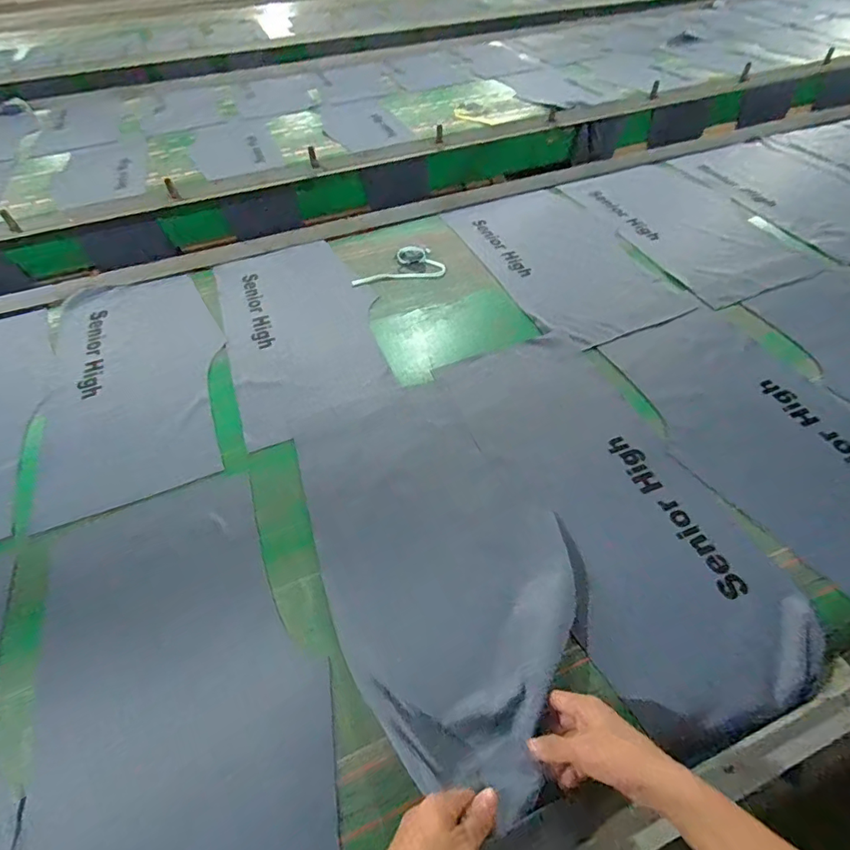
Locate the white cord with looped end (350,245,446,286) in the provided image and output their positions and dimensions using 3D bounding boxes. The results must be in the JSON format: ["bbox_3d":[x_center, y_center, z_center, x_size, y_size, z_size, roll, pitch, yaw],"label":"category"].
[{"bbox_3d":[-0.068,-0.374,1.111,0.221,0.031,0.109,-16,50,-10],"label":"white cord with looped end"}]

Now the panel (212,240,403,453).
[{"bbox_3d":[-0.266,-0.214,0.987,0.301,0.018,0.589,-18,50,-12],"label":"panel"}]

